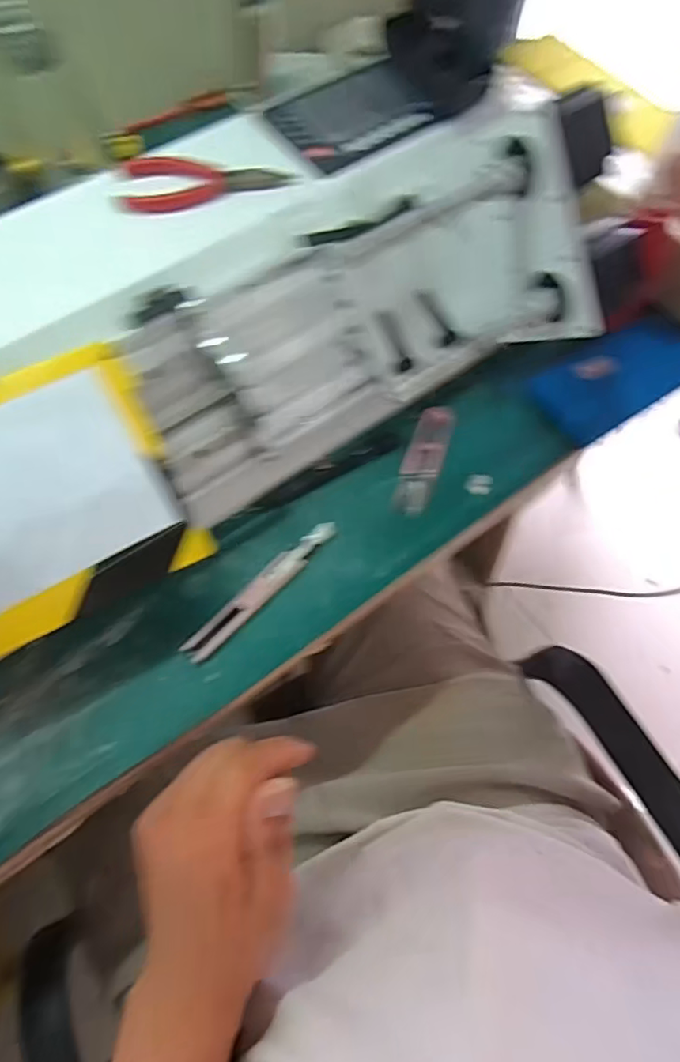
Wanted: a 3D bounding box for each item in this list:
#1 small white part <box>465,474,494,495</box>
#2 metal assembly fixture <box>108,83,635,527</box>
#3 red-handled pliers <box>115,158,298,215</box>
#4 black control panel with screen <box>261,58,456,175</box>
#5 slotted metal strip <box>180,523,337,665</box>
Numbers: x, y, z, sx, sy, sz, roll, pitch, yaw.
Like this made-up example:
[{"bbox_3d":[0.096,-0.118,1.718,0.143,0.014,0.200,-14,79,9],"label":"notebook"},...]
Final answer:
[{"bbox_3d":[0.113,-0.039,0.473,0.021,0.004,0.018,3,66,1],"label":"small white part"},{"bbox_3d":[0.018,-0.150,0.401,0.342,0.129,0.138,-27,68,8],"label":"metal assembly fixture"},{"bbox_3d":[-0.097,-0.249,0.422,0.118,0.012,0.045,2,66,0],"label":"red-handled pliers"},{"bbox_3d":[0.012,-0.328,0.457,0.117,0.009,0.096,-29,69,-13],"label":"black control panel with screen"},{"bbox_3d":[-0.056,0.041,0.432,0.020,0.010,0.141,41,72,16],"label":"slotted metal strip"}]

